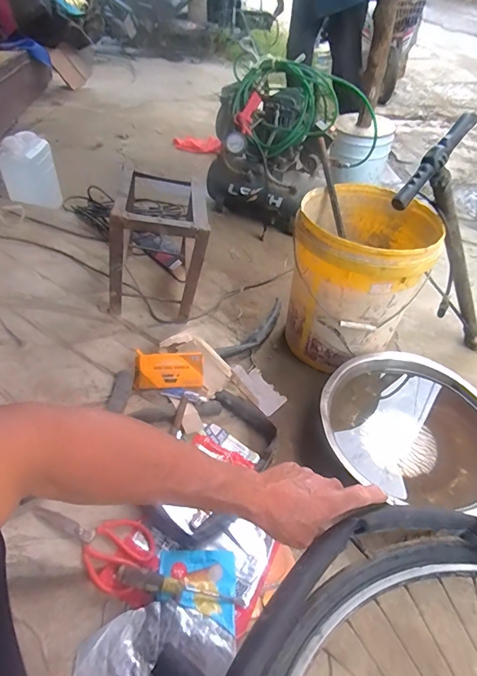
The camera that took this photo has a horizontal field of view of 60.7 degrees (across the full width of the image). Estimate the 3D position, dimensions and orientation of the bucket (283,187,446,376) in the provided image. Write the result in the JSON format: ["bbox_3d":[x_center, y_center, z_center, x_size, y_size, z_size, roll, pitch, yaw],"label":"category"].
[{"bbox_3d":[0.285,-0.151,0.970,0.298,0.307,0.312,0,43,0],"label":"bucket"}]

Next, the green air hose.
[{"bbox_3d":[0.209,-0.732,1.300,0.458,0.234,0.200,9,44,10],"label":"green air hose"}]

